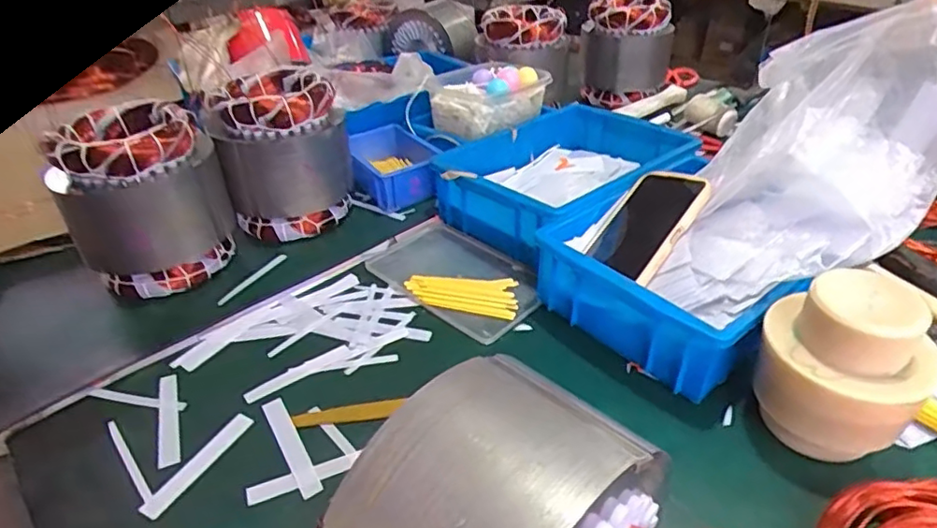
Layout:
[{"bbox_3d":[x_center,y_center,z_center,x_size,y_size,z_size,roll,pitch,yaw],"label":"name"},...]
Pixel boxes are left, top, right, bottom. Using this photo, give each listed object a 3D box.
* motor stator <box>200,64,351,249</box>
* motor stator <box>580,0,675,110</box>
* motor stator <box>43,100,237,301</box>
[{"bbox_3d":[-0.221,-0.130,0.722,0.140,0.180,0.161,-15,37,-15],"label":"motor stator"},{"bbox_3d":[0.269,-0.368,1.034,0.122,0.153,0.124,-21,40,-25],"label":"motor stator"},{"bbox_3d":[-0.330,-0.069,0.616,0.145,0.158,0.125,-21,39,-23],"label":"motor stator"}]

